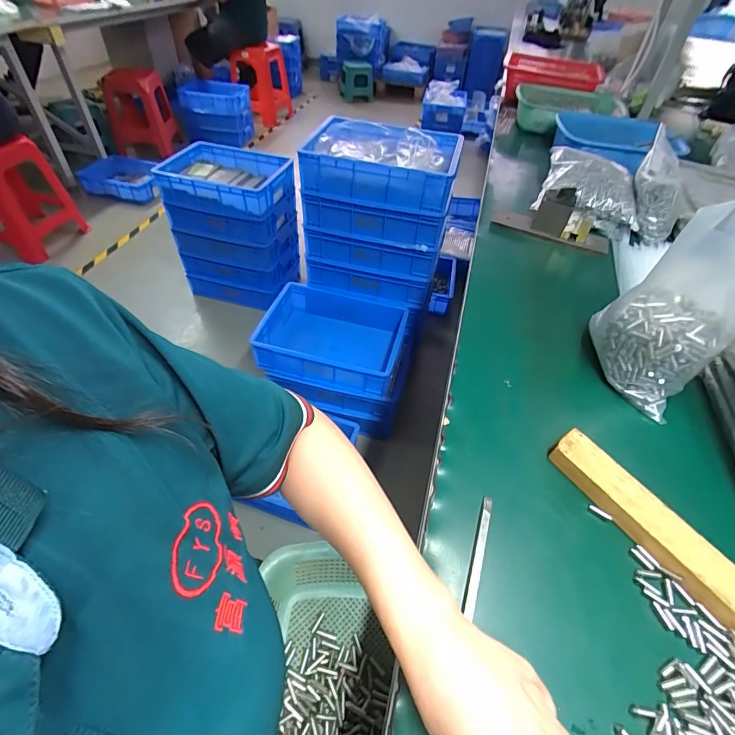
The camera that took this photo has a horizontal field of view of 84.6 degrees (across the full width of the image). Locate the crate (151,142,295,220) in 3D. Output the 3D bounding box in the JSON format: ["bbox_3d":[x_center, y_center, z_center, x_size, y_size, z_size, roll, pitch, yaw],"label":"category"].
[{"bbox_3d":[-0.512,-0.669,1.444,0.457,0.113,0.288,12,48,6],"label":"crate"}]

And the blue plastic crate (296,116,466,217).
[{"bbox_3d":[0.044,-0.568,1.124,0.395,0.124,0.284,12,48,7],"label":"blue plastic crate"}]

